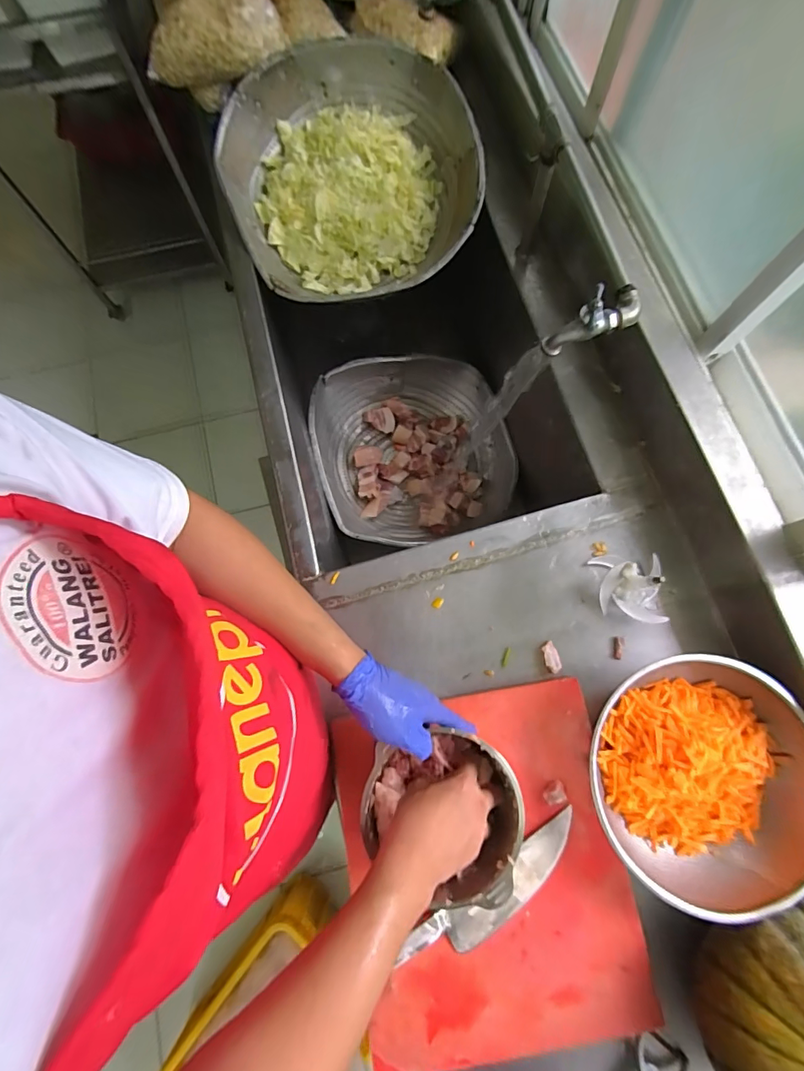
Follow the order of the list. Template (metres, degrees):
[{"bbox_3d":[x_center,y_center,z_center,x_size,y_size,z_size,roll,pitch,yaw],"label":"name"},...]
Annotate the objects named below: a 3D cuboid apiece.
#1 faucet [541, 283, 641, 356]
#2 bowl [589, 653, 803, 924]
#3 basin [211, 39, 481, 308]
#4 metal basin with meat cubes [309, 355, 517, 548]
[{"bbox_3d":[0.242,-0.270,0.553,0.116,0.067,0.045,-27,77,-6],"label":"faucet"},{"bbox_3d":[0.366,0.296,0.552,0.266,0.088,0.269,0,76,0],"label":"bowl"},{"bbox_3d":[-0.093,-0.703,0.872,0.490,0.170,0.449,-21,103,-2],"label":"basin"},{"bbox_3d":[0.029,-0.204,1.047,0.429,0.184,0.424,0,76,0],"label":"metal basin with meat cubes"}]

